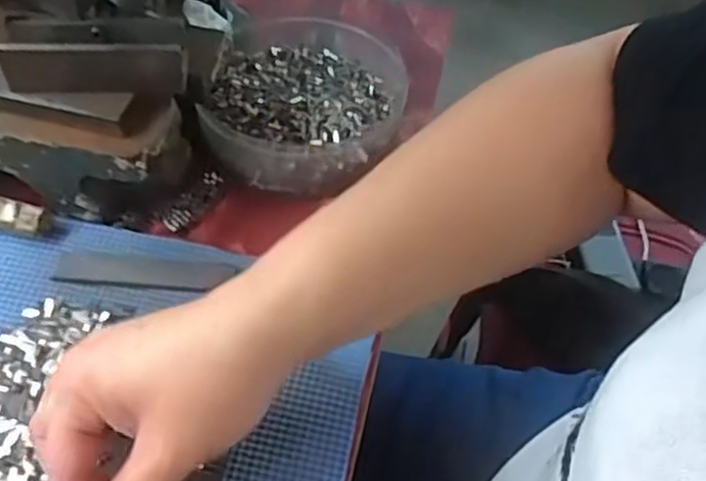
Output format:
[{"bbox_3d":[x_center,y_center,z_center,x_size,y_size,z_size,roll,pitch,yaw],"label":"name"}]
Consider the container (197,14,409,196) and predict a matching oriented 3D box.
[{"bbox_3d":[-0.029,-0.100,0.489,0.126,0.042,0.156,9,51,3],"label":"container"}]

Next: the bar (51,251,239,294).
[{"bbox_3d":[-0.115,0.017,0.406,0.097,0.004,0.021,5,51,0],"label":"bar"}]

